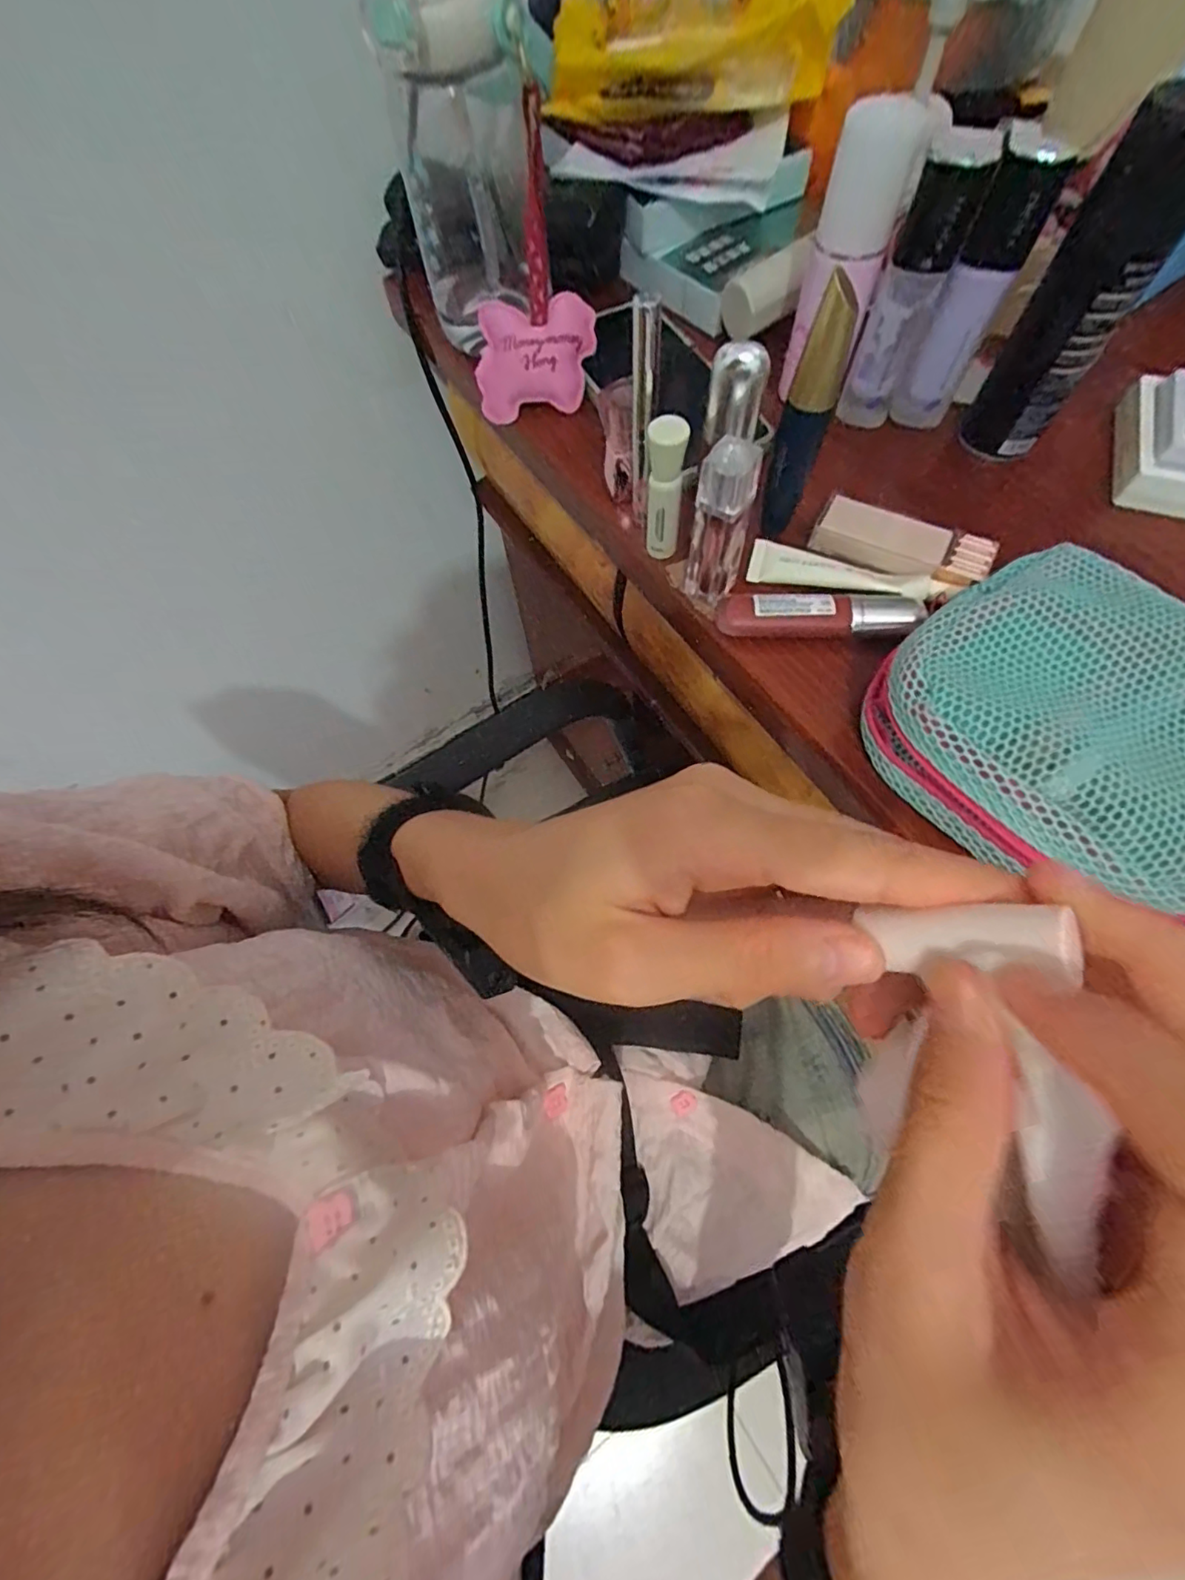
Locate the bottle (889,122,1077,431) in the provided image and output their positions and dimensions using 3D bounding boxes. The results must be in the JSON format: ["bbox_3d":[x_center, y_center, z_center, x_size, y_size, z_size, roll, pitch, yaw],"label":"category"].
[{"bbox_3d":[0.201,-0.259,0.307,0.030,0.119,0.034,33,72,15],"label":"bottle"}]

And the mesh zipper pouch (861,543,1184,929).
[{"bbox_3d":[0.209,-0.025,0.245,0.148,0.047,0.149,-31,69,-10],"label":"mesh zipper pouch"}]

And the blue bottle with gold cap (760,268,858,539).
[{"bbox_3d":[0.100,-0.174,0.274,0.019,0.110,0.023,28,71,13],"label":"blue bottle with gold cap"}]

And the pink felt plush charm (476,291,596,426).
[{"bbox_3d":[-0.036,-0.274,0.368,0.074,0.061,0.018,-2,31,3],"label":"pink felt plush charm"}]

